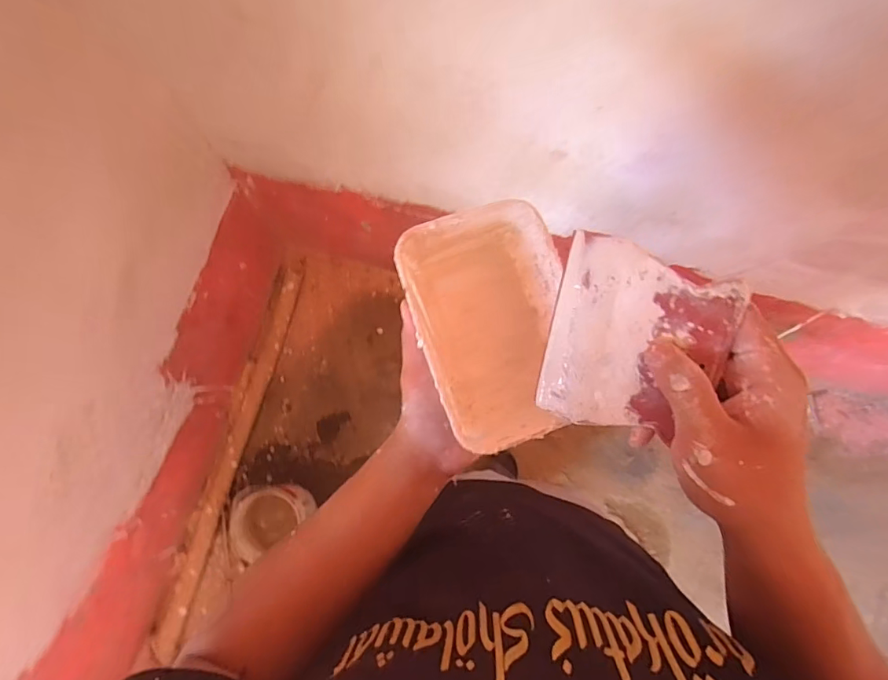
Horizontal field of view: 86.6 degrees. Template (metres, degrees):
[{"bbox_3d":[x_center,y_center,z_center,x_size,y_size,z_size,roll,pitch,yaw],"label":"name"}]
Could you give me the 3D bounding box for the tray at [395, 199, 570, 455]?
[{"bbox_3d":[0.039,-0.011,0.367,0.115,0.066,0.174,-16,80,-3],"label":"tray"}]

